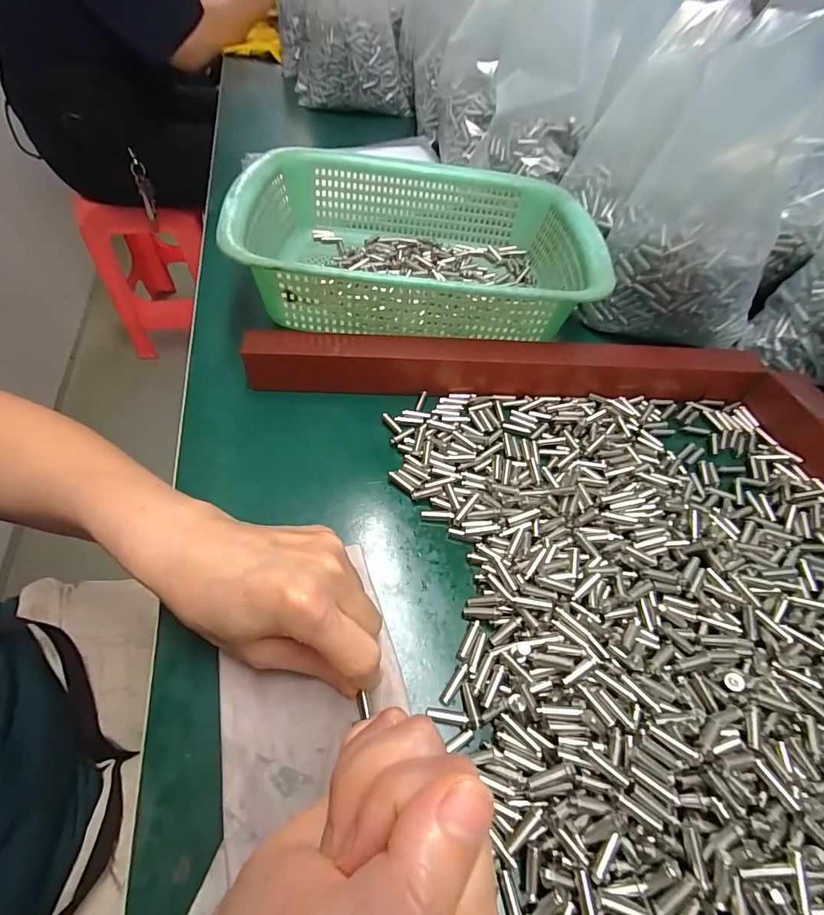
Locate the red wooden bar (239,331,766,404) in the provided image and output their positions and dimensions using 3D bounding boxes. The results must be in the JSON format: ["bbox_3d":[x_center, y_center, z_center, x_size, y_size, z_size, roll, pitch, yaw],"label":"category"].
[{"bbox_3d":[0.073,-0.071,0.333,0.386,0.036,0.029,1,54,-3],"label":"red wooden bar"}]

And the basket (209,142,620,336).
[{"bbox_3d":[0.006,-0.188,0.382,0.287,0.082,0.219,0,54,-3],"label":"basket"}]

